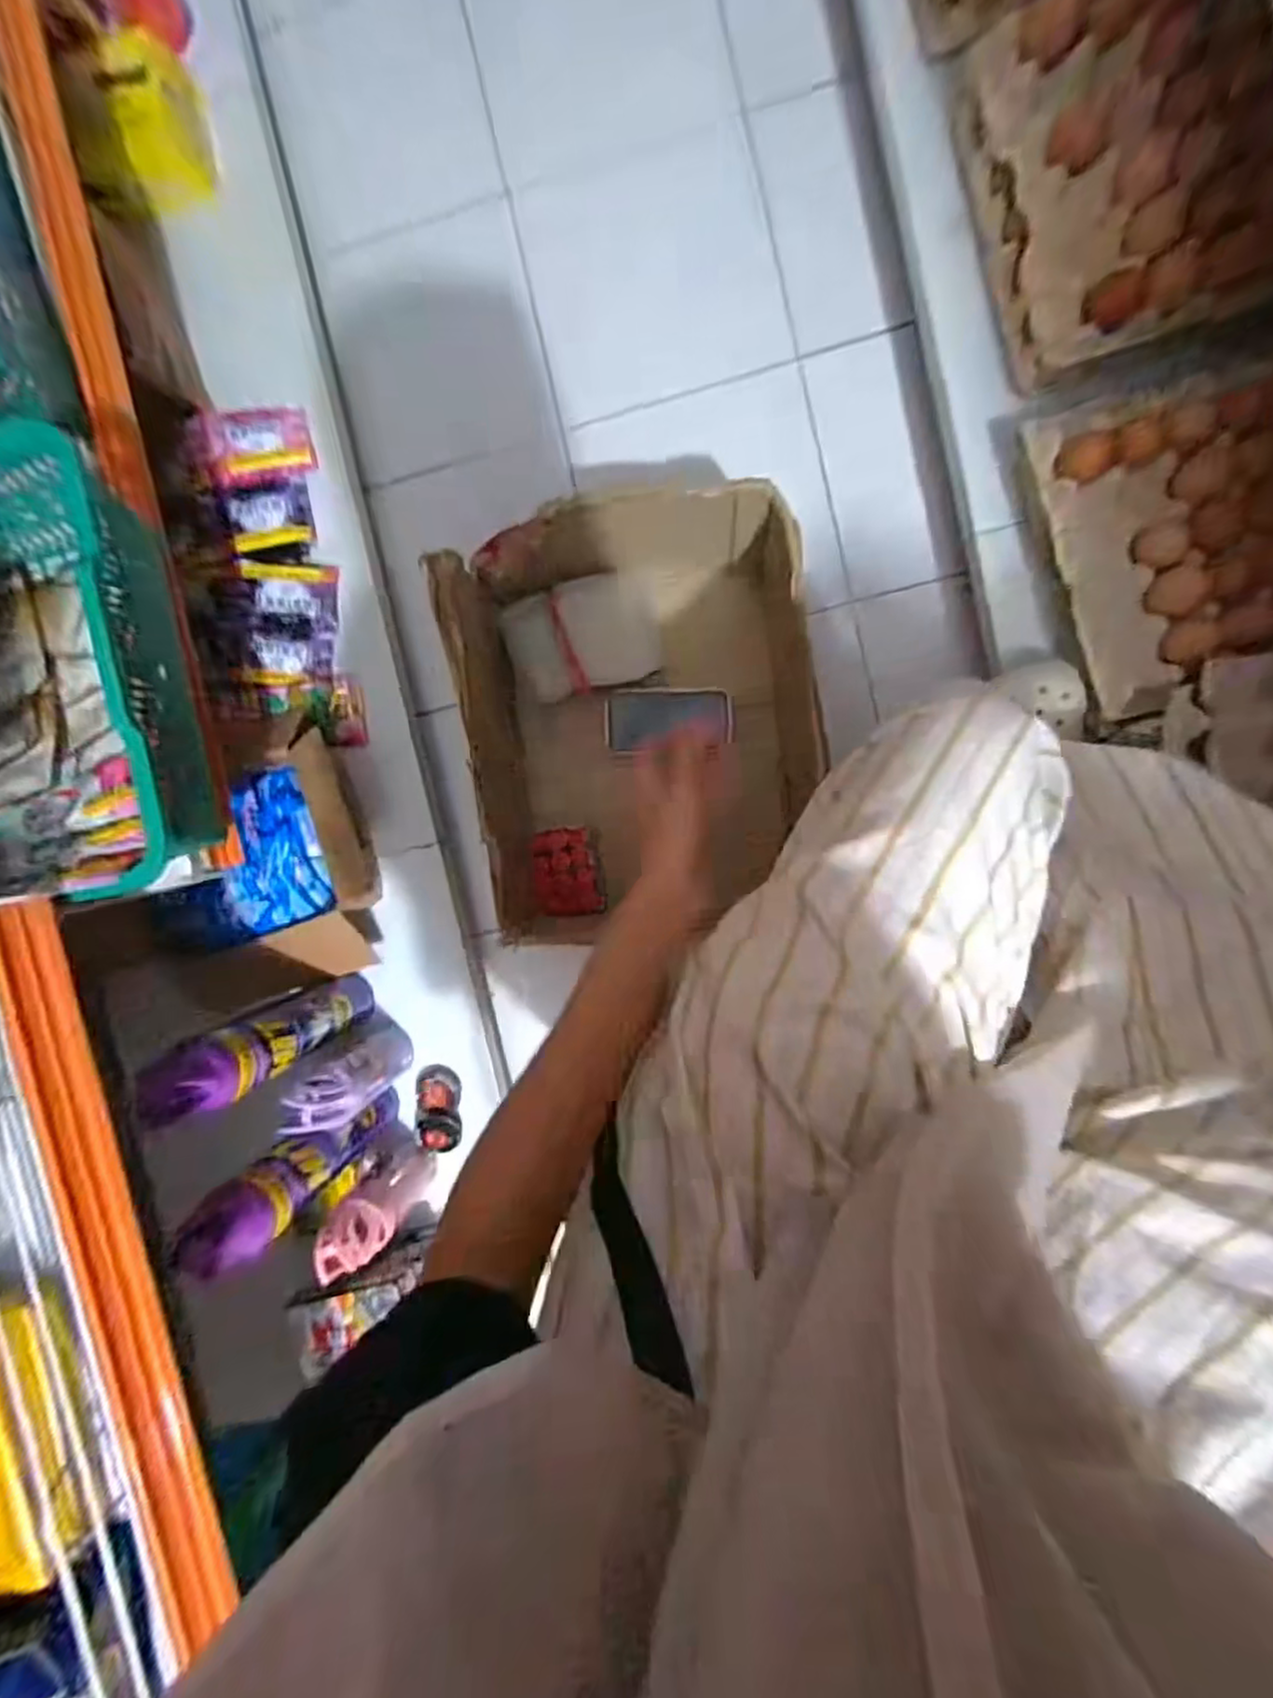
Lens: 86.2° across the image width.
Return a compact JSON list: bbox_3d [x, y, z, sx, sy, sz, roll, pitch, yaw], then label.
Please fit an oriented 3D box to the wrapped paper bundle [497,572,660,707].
[{"bbox_3d":[-0.062,-0.248,0.807,0.185,0.051,0.124,-16,113,8],"label":"wrapped paper bundle"}]

